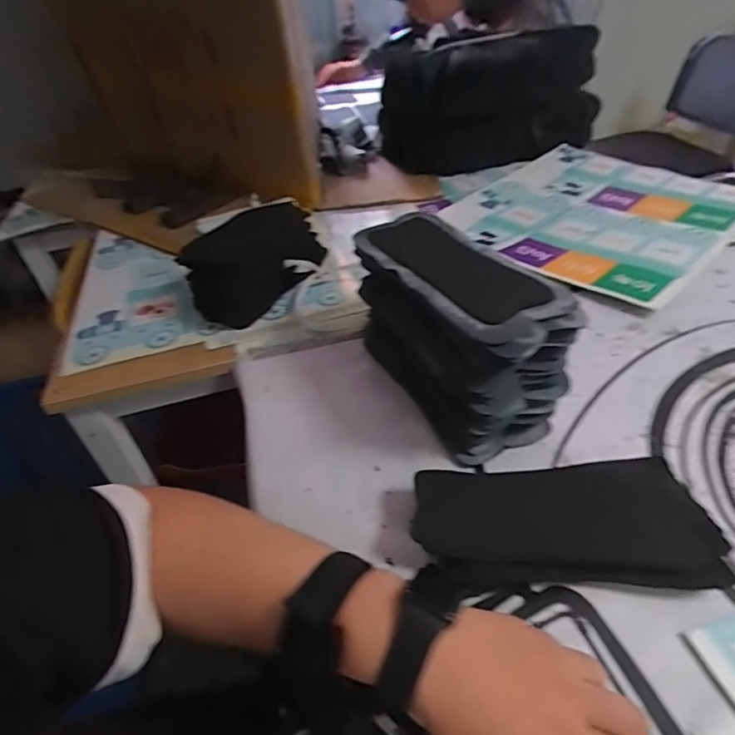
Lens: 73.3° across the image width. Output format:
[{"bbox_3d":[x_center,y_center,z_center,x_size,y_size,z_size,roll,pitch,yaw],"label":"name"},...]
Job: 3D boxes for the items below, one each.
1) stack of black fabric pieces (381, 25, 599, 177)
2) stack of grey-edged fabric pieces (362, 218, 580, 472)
[{"bbox_3d":[0.249,-0.540,1.014,0.420,0.222,0.180,-19,43,-16],"label":"stack of black fabric pieces"},{"bbox_3d":[0.078,-0.036,0.482,0.109,0.146,0.235,-22,43,-18],"label":"stack of grey-edged fabric pieces"}]

